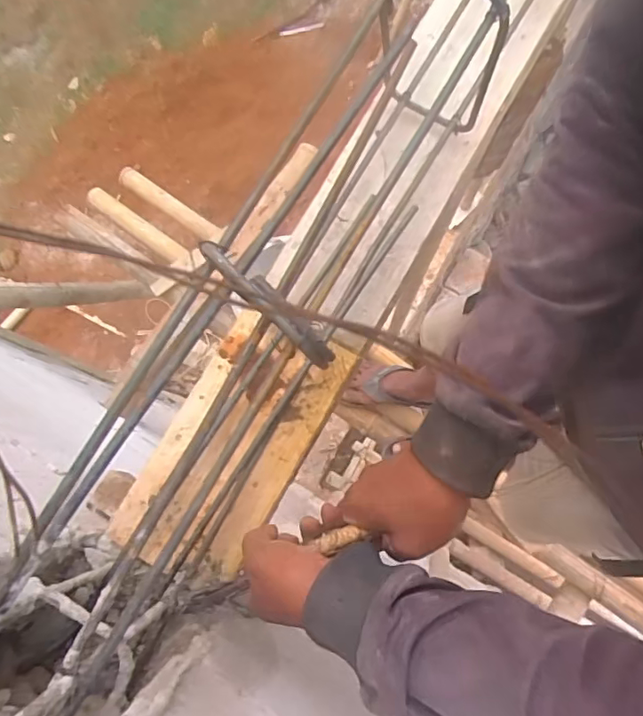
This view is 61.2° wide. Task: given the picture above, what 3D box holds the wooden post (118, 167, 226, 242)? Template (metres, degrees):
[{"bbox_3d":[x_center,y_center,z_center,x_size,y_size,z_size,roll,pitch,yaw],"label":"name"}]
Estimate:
[{"bbox_3d":[-0.385,-0.387,1.394,0.314,0.060,0.046,34,81,8],"label":"wooden post"}]

